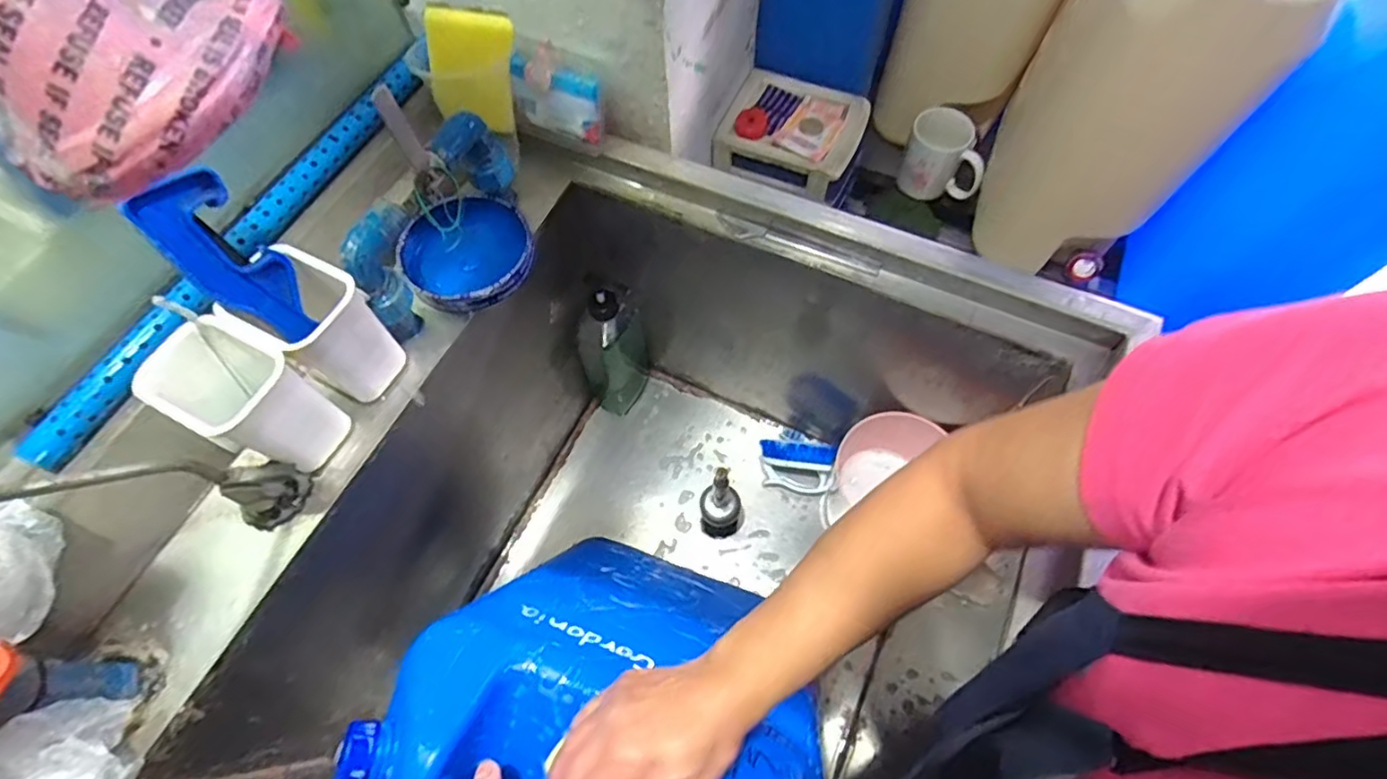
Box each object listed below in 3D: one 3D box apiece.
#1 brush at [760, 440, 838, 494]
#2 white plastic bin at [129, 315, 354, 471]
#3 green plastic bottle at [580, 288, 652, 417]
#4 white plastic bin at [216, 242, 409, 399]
[{"bbox_3d":[0.142,0.102,0.877,0.096,0.061,0.078,5,65,4],"label":"brush"},{"bbox_3d":[-0.332,0.009,0.467,0.091,0.106,0.071,25,68,12],"label":"white plastic bin"},{"bbox_3d":[-0.107,-0.062,0.849,0.060,0.262,0.107,14,66,8],"label":"green plastic bottle"},{"bbox_3d":[-0.293,-0.045,0.494,0.073,0.110,0.074,21,67,11],"label":"white plastic bin"}]

